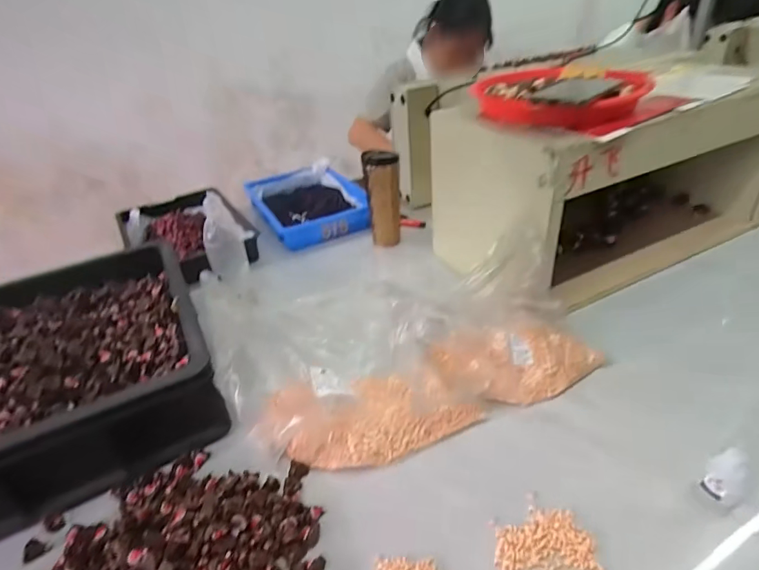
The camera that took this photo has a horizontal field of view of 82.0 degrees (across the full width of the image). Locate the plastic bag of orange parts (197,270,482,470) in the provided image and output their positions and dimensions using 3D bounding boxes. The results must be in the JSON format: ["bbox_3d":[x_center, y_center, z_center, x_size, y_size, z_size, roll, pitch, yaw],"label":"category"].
[{"bbox_3d":[-0.081,0.073,0.625,0.270,0.109,0.390,-21,37,-19],"label":"plastic bag of orange parts"}]

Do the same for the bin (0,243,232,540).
[{"bbox_3d":[-0.553,0.154,0.568,0.608,0.131,0.429,-22,37,-20],"label":"bin"}]

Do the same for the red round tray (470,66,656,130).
[{"bbox_3d":[0.275,-0.291,0.667,0.234,0.043,0.215,-5,34,3],"label":"red round tray"}]

